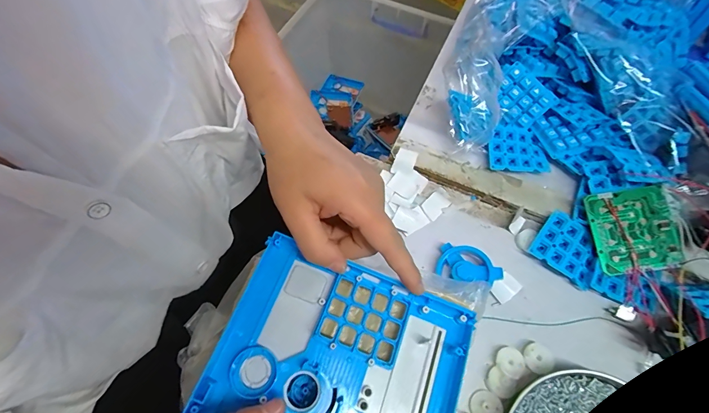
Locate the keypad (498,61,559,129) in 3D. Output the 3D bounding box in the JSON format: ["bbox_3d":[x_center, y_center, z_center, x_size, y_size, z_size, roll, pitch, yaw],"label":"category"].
[{"bbox_3d":[0.173,-0.115,0.362,0.048,0.009,0.059,-40,83,14],"label":"keypad"}]

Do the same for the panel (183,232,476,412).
[{"bbox_3d":[-0.011,0.108,0.240,0.164,0.029,0.129,18,66,7],"label":"panel"}]

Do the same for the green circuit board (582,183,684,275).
[{"bbox_3d":[0.246,0.020,0.307,0.067,0.004,0.070,-9,78,5],"label":"green circuit board"}]

